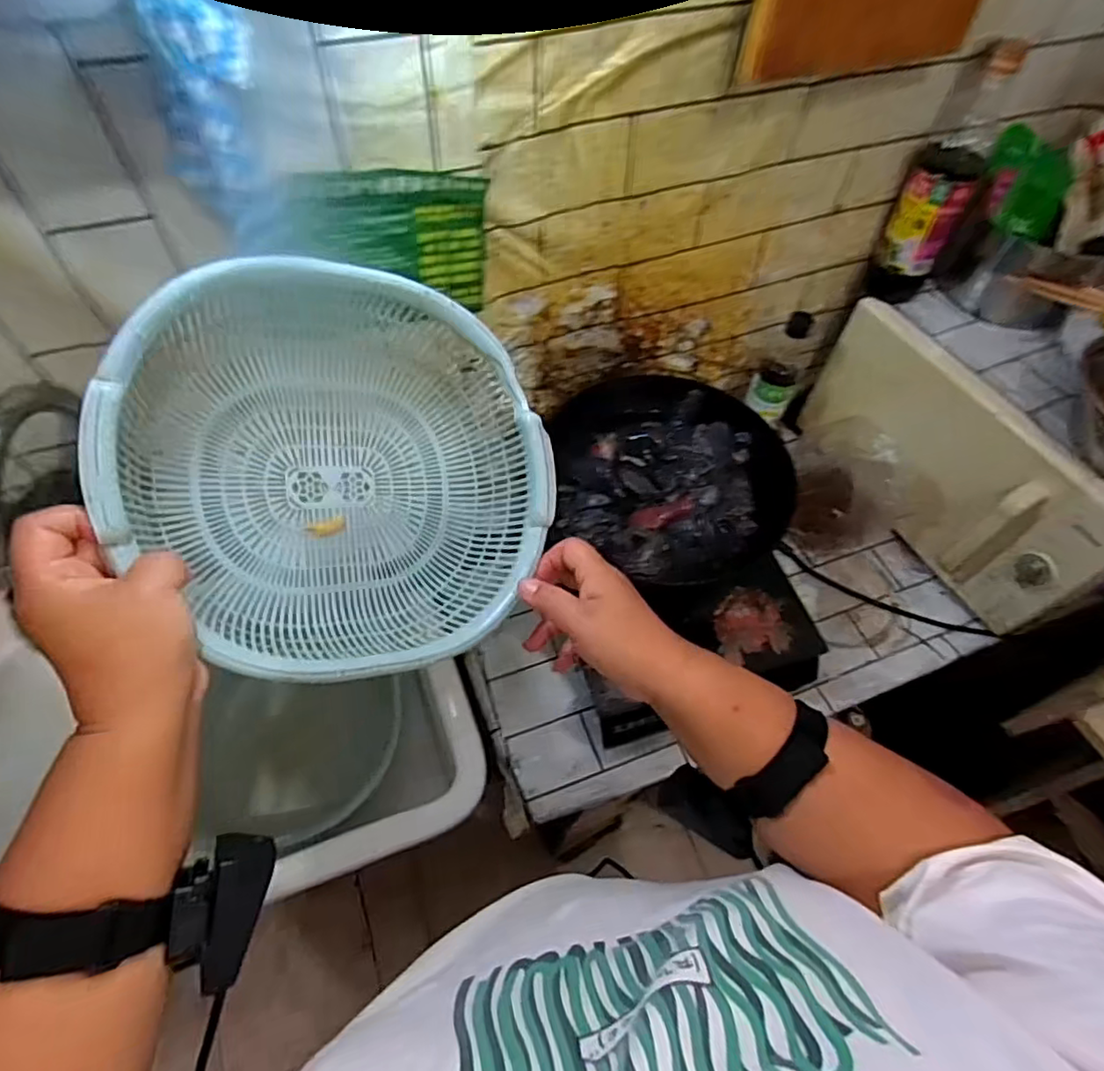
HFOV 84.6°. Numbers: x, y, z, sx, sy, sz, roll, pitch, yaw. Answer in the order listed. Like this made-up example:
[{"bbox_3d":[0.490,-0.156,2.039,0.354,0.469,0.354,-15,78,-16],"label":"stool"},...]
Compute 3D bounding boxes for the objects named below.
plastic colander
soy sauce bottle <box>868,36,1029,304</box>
[{"bbox_3d":[-0.143,-0.045,0.435,0.271,0.117,0.266,2,85,-23],"label":"plastic colander"},{"bbox_3d":[0.470,-0.419,0.727,0.090,0.263,0.103,32,61,15],"label":"soy sauce bottle"}]

